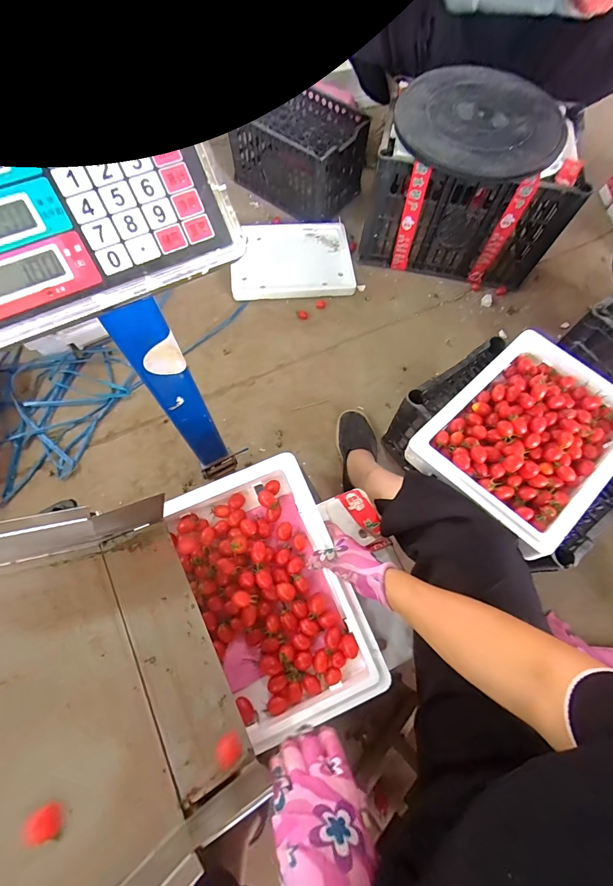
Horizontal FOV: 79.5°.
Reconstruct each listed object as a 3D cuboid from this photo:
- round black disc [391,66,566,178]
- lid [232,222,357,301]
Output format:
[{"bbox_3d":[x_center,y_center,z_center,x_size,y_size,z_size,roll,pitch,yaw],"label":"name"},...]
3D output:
[{"bbox_3d":[0.400,-0.749,0.846,0.358,0.043,0.358,0,70,1],"label":"round black disc"},{"bbox_3d":[-0.042,-0.549,1.086,0.343,0.034,0.272,-5,70,-1],"label":"lid"}]

